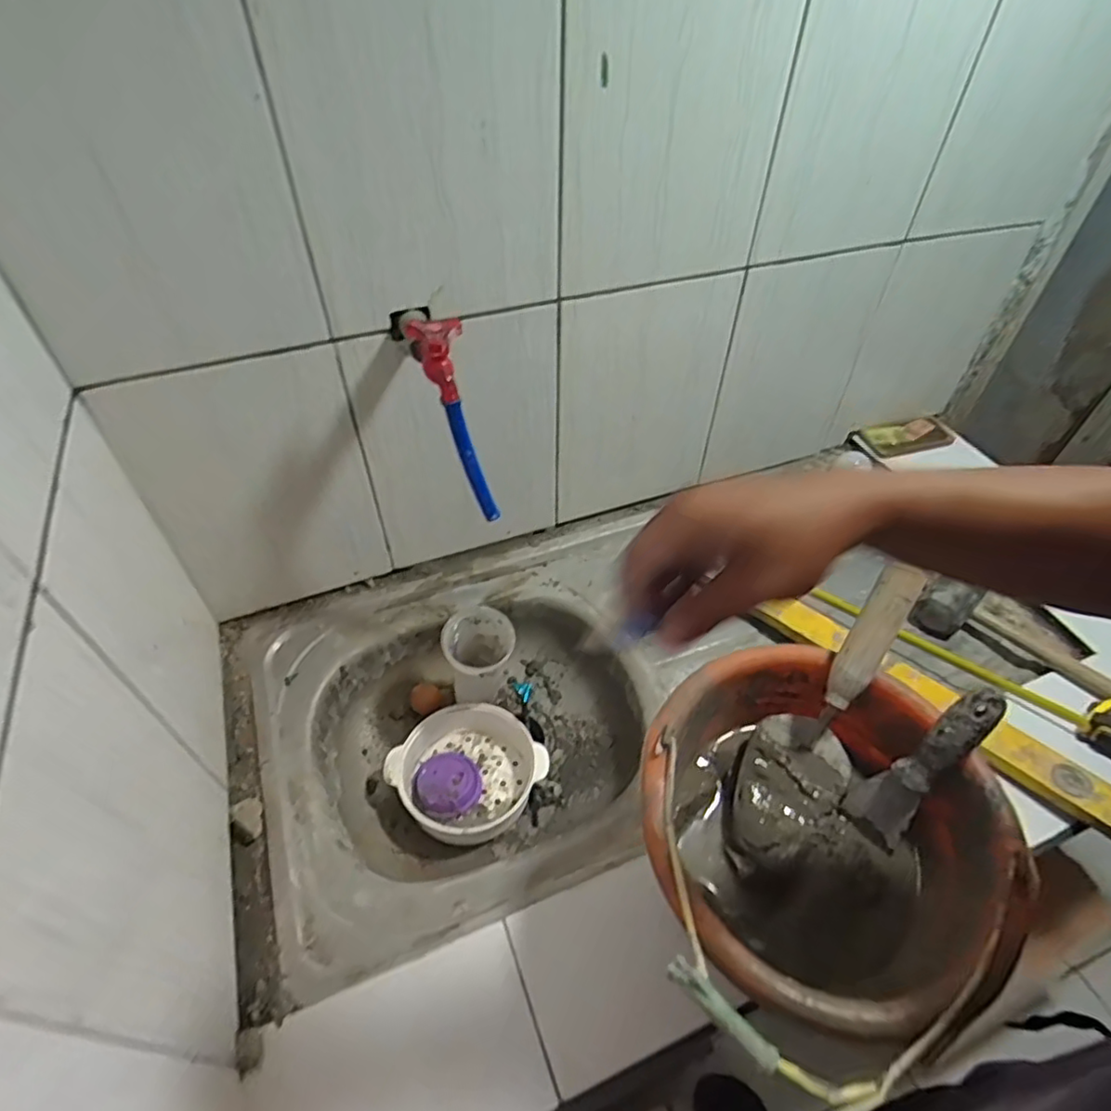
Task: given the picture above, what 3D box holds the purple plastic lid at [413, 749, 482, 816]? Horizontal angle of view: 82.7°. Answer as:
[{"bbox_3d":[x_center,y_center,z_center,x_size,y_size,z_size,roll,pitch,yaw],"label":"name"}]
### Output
[{"bbox_3d":[-0.139,0.292,0.816,0.086,0.027,0.082,1,49,-1],"label":"purple plastic lid"}]

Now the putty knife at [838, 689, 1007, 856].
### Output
[{"bbox_3d":[0.305,0.176,0.521,0.016,0.164,0.047,-7,41,-49],"label":"putty knife"}]

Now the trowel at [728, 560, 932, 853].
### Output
[{"bbox_3d":[0.240,0.142,0.552,0.087,0.268,0.079,33,14,24],"label":"trowel"}]

